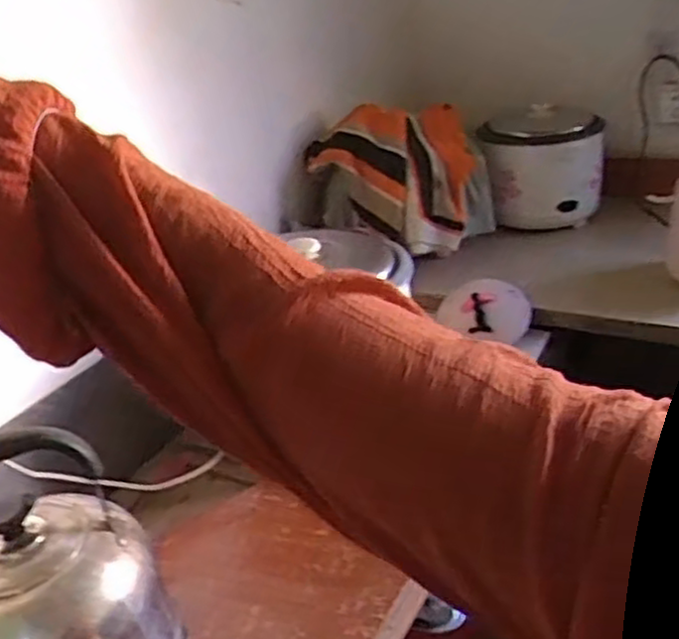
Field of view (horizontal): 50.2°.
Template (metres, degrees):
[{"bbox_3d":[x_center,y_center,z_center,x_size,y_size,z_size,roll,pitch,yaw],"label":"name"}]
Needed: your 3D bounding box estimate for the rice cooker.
[{"bbox_3d":[0.434,-0.319,1.549,0.247,0.225,0.241,0,29,14],"label":"rice cooker"}]

